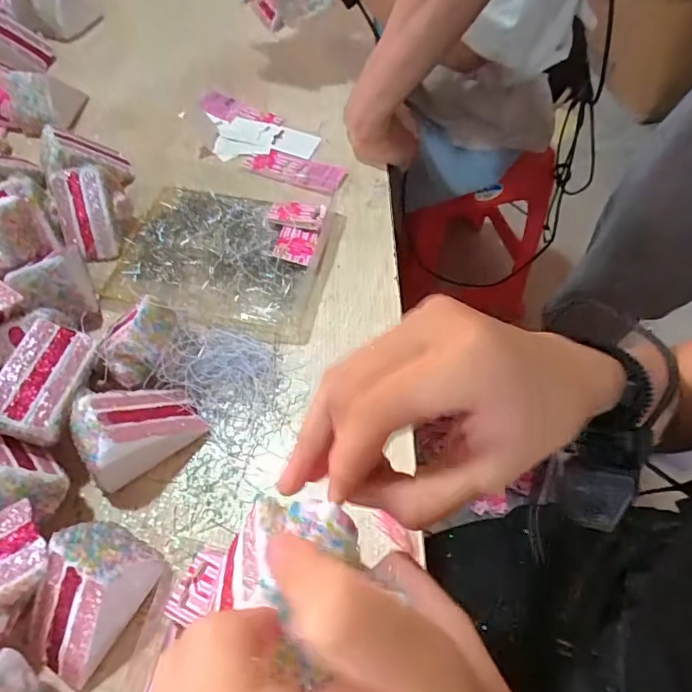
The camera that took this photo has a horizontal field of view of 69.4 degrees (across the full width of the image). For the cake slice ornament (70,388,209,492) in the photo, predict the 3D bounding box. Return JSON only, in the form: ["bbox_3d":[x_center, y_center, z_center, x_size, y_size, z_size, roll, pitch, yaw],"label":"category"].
[{"bbox_3d":[-0.161,0.058,0.375,0.065,0.059,0.085,40,66,22],"label":"cake slice ornament"}]

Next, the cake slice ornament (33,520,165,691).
[{"bbox_3d":[-0.164,0.156,0.312,0.053,0.061,0.085,24,61,15],"label":"cake slice ornament"}]

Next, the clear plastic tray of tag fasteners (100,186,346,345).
[{"bbox_3d":[-0.120,-0.094,0.493,0.206,0.014,0.160,10,58,7],"label":"clear plastic tray of tag fasteners"}]

